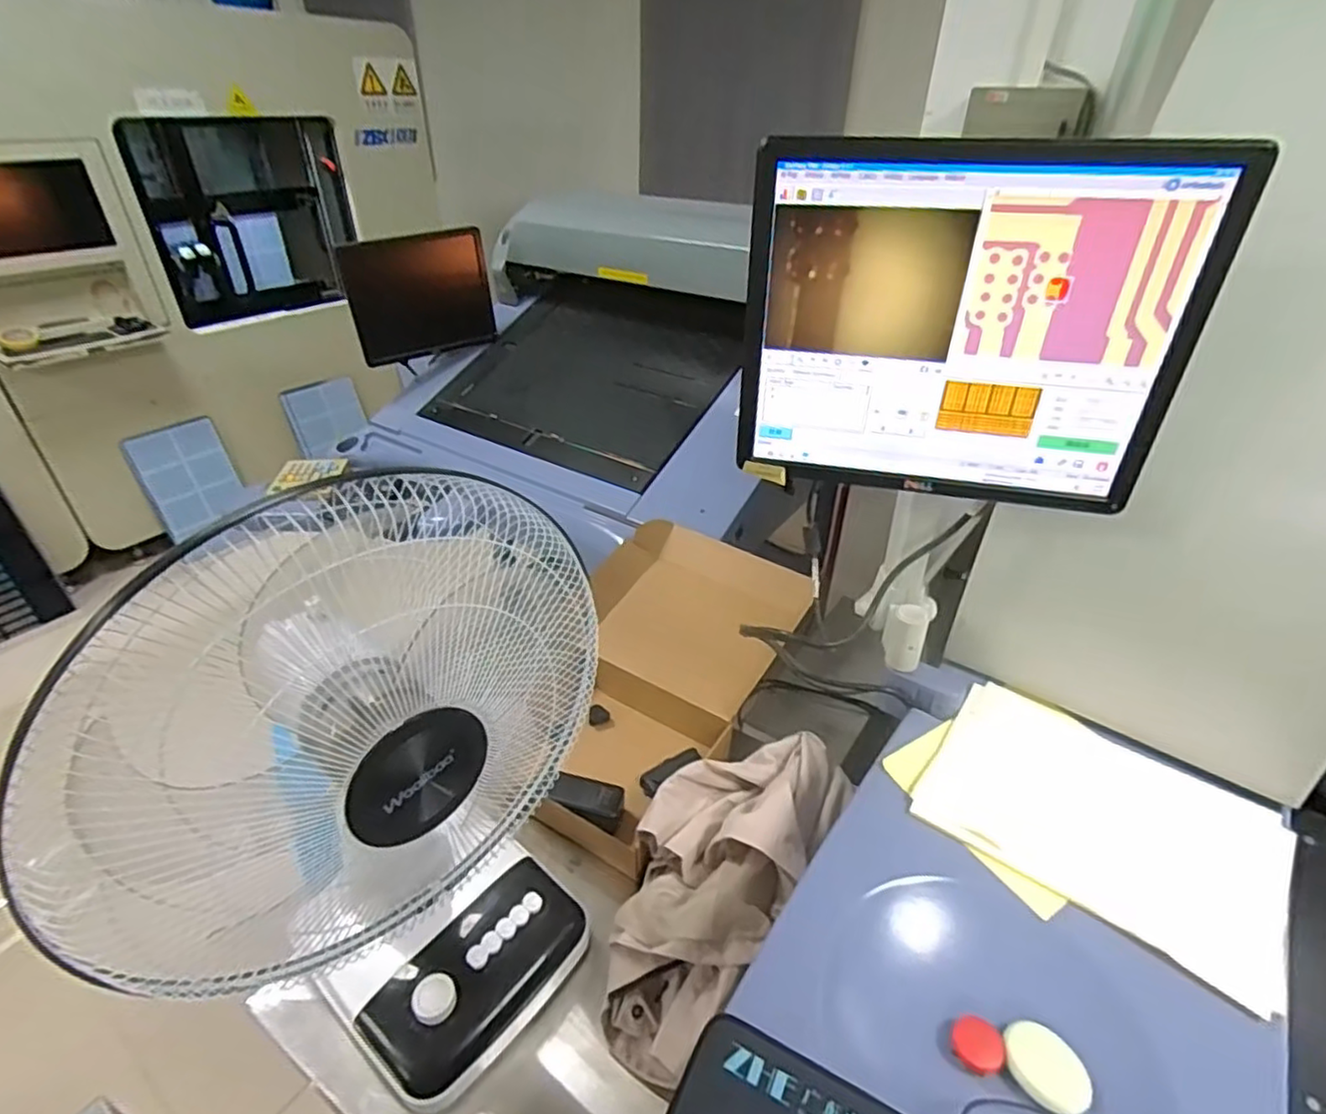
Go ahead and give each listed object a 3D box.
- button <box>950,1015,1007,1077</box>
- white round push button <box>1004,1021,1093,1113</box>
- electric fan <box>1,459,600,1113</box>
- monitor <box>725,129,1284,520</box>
[{"bbox_3d":[0.255,0.394,0.536,0.039,0.010,0.037,0,35,0],"label":"button"},{"bbox_3d":[0.301,0.399,0.520,0.046,0.011,0.061,-21,40,-28],"label":"white round push button"},{"bbox_3d":[-0.247,0.254,0.616,0.262,0.594,0.398,20,39,26],"label":"electric fan"},{"bbox_3d":[0.263,-0.199,0.605,0.373,0.294,0.045,8,35,12],"label":"monitor"}]

